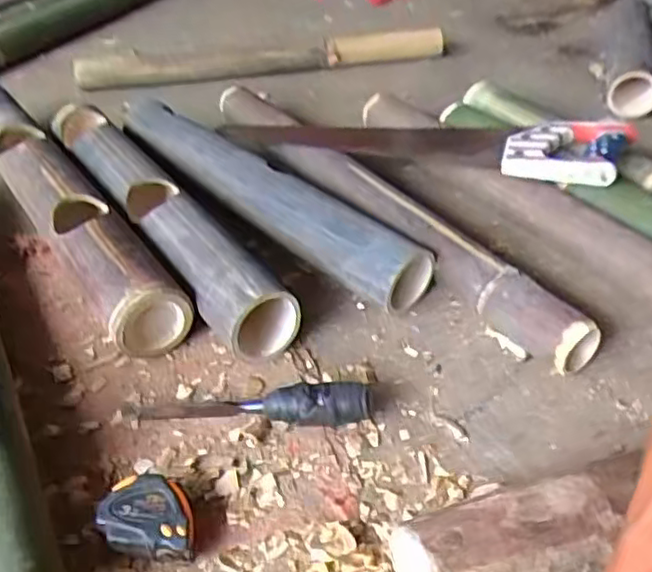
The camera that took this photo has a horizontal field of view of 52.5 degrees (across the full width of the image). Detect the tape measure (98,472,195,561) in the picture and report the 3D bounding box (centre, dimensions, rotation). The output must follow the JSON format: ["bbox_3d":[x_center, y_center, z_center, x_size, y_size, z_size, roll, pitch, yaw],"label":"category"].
[{"bbox_3d":[-0.133,0.176,0.504,0.069,0.032,0.061,-2,40,-3],"label":"tape measure"}]

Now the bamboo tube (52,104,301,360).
[{"bbox_3d":[-0.208,-0.098,0.798,0.083,0.083,0.532,-25,47,-25],"label":"bamboo tube"}]

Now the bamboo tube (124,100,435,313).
[{"bbox_3d":[-0.090,-0.118,0.831,0.071,0.079,0.519,-34,51,-32],"label":"bamboo tube"}]

